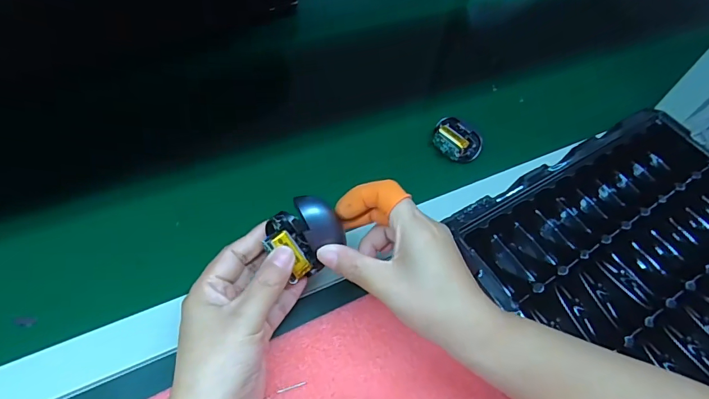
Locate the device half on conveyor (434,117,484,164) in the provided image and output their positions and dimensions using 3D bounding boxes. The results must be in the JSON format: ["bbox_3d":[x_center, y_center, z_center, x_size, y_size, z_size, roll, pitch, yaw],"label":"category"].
[{"bbox_3d":[0.114,-0.068,0.485,0.040,0.018,0.057,-34,66,-27],"label":"device half on conveyor"}]

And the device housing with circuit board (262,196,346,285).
[{"bbox_3d":[-0.035,0.026,0.322,0.047,0.035,0.055,-31,100,-5],"label":"device housing with circuit board"}]

